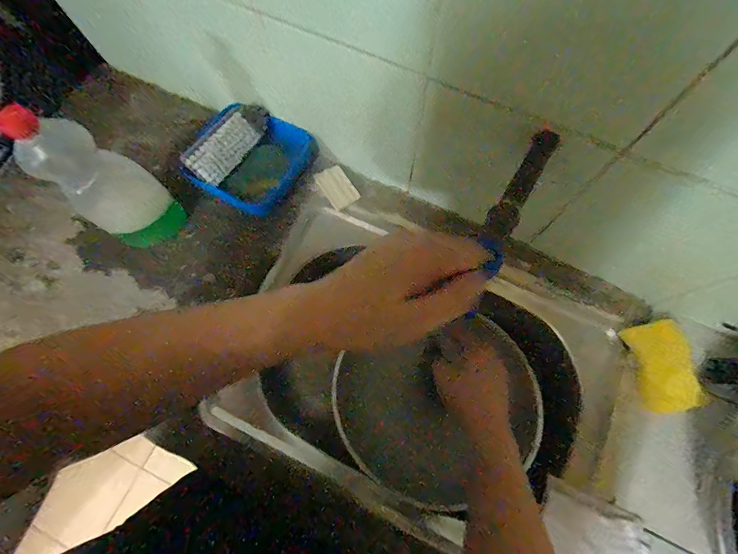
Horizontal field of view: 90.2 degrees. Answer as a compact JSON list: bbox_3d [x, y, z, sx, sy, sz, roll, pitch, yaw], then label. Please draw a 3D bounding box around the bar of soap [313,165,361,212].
[{"bbox_3d":[-0.051,-0.143,0.602,0.045,0.023,0.069,-35,76,-10],"label":"bar of soap"}]

